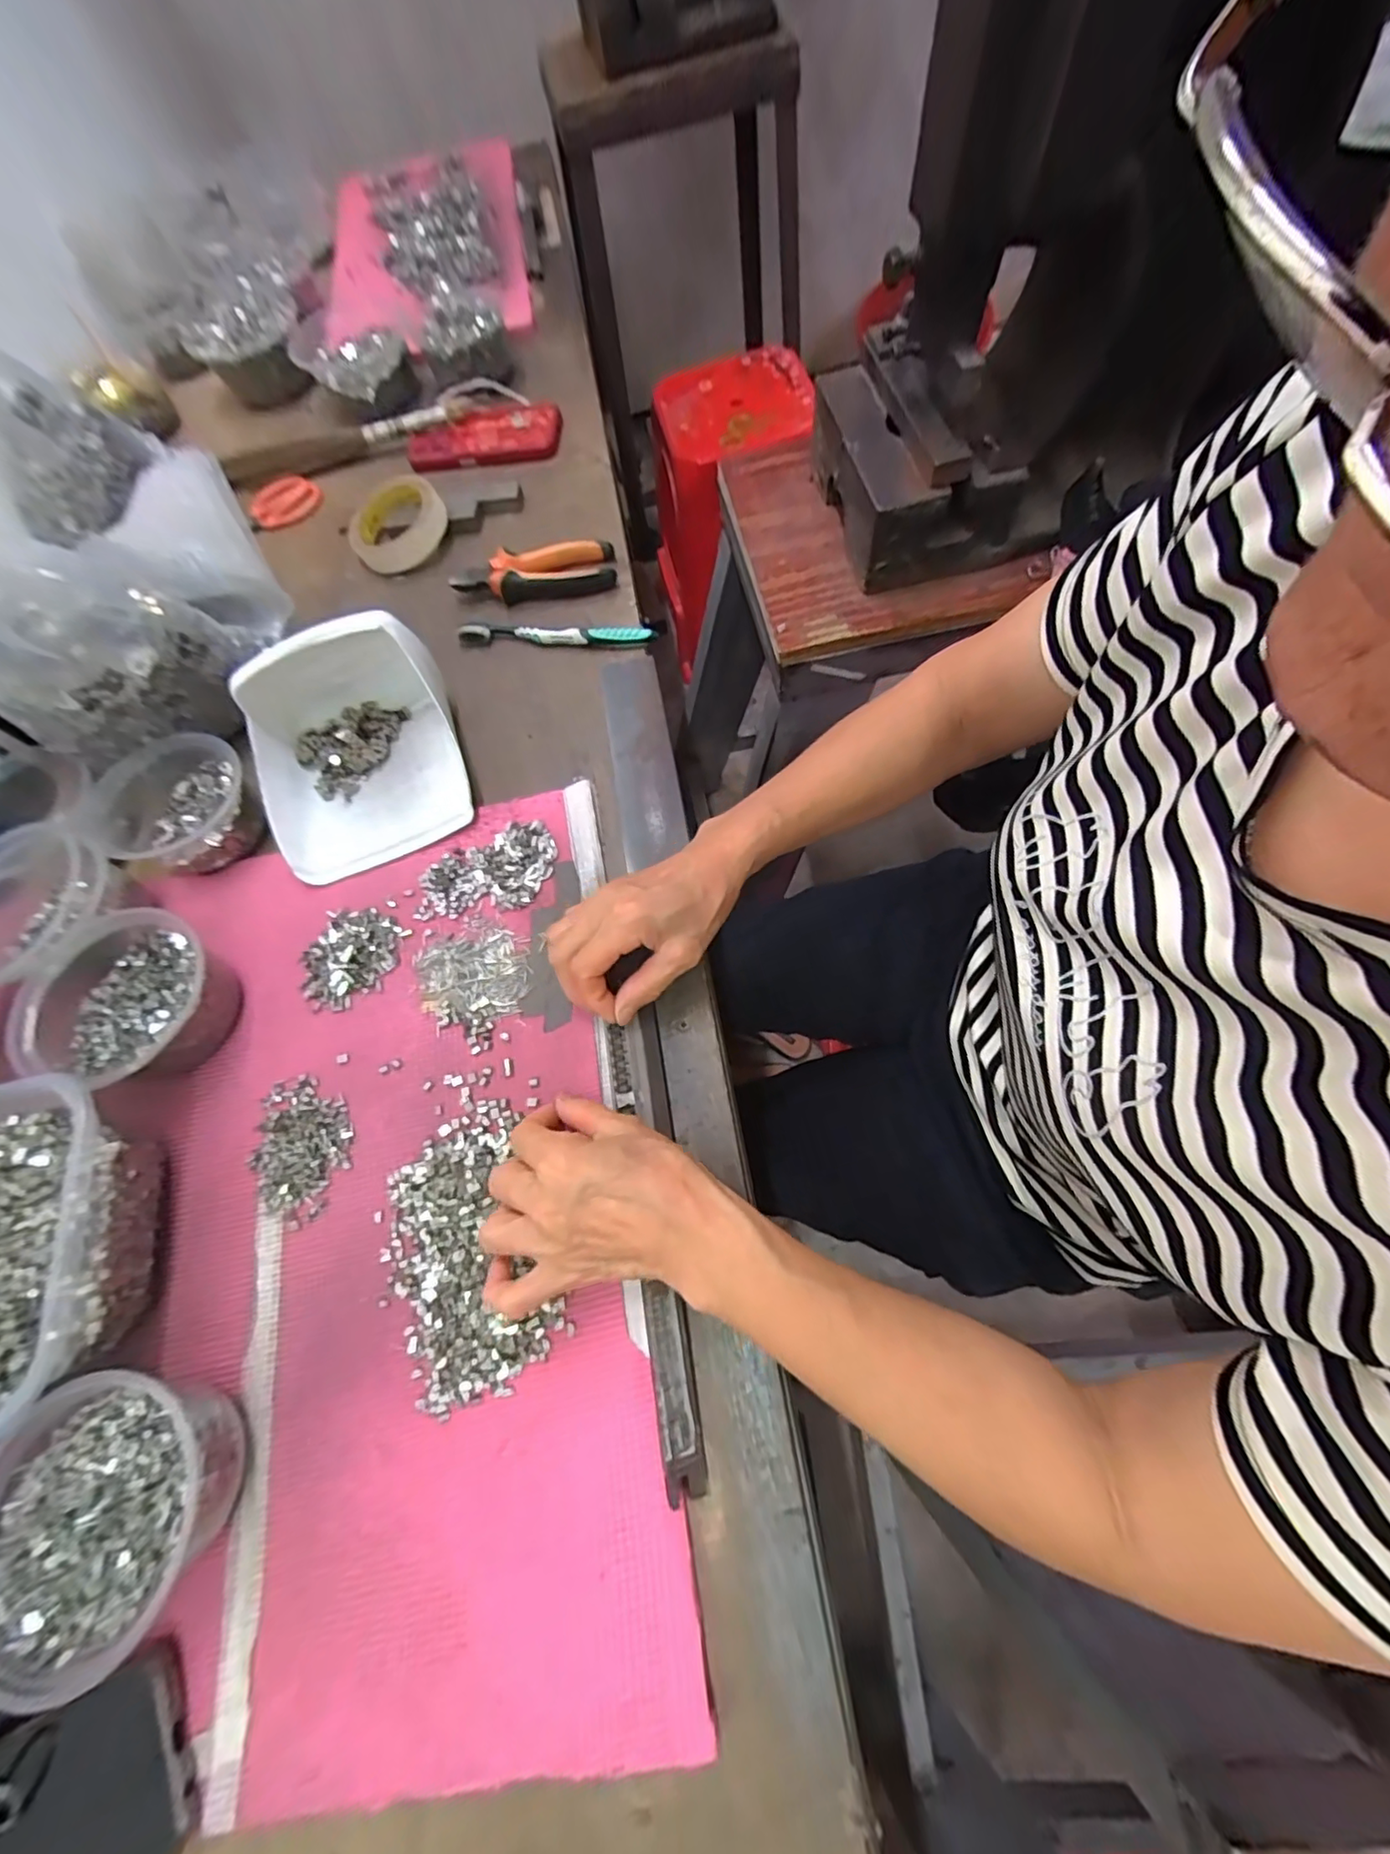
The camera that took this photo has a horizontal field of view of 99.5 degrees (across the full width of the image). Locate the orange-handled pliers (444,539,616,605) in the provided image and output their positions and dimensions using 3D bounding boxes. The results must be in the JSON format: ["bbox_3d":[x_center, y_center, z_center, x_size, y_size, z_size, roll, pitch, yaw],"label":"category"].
[{"bbox_3d":[-0.151,-0.330,0.552,0.150,0.032,0.051,-7,68,5],"label":"orange-handled pliers"}]

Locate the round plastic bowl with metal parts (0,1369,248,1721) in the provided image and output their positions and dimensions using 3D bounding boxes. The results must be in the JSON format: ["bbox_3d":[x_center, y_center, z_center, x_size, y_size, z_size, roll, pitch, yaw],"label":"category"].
[{"bbox_3d":[-0.294,0.287,0.291,0.118,0.052,0.111,-3,68,6],"label":"round plastic bowl with metal parts"}]

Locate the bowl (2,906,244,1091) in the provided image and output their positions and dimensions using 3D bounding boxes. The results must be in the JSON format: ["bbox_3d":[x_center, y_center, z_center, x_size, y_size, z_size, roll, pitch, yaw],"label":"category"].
[{"bbox_3d":[-0.379,0.045,0.393,0.120,0.057,0.110,-2,69,6],"label":"bowl"}]

